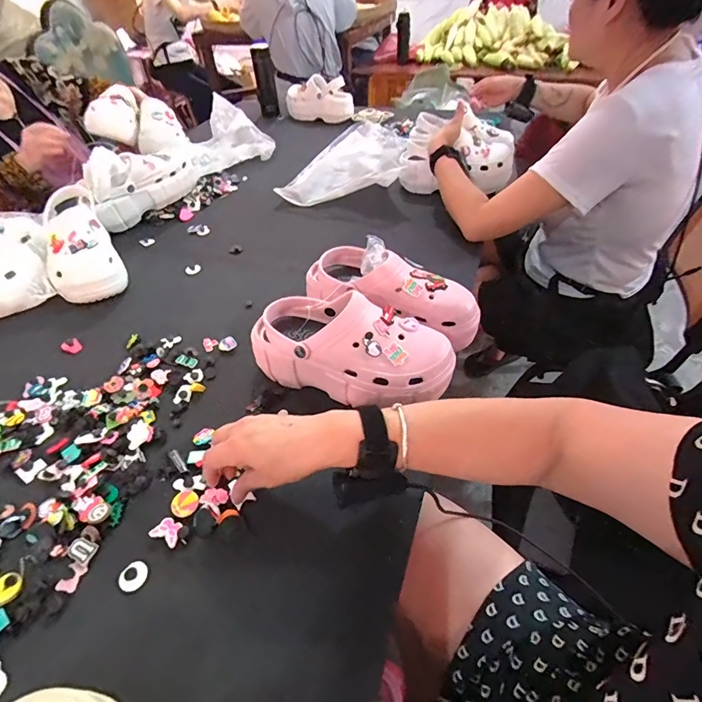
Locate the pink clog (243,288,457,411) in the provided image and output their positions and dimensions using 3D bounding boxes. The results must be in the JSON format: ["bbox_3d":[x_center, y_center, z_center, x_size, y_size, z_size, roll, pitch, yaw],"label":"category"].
[{"bbox_3d":[0.000,0.002,0.525,0.249,0.116,0.098,16,48,18],"label":"pink clog"}]

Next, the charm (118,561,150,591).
[{"bbox_3d":[-0.208,0.216,0.396,0.022,0.007,0.026,26,52,26],"label":"charm"}]

